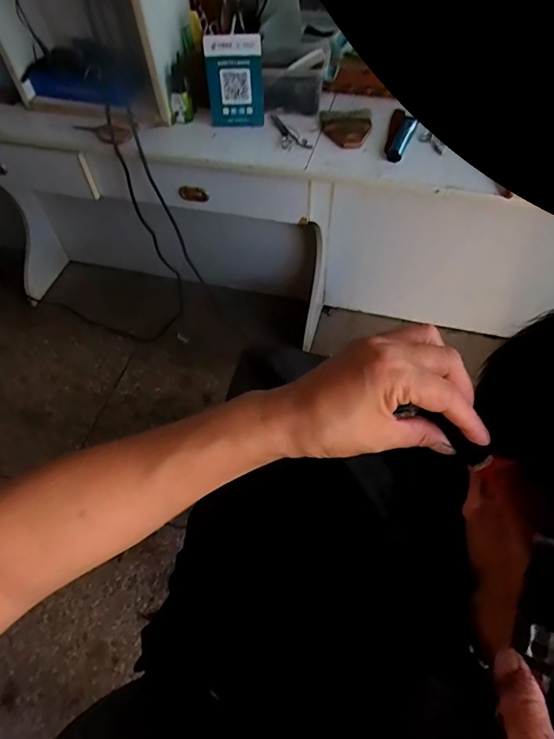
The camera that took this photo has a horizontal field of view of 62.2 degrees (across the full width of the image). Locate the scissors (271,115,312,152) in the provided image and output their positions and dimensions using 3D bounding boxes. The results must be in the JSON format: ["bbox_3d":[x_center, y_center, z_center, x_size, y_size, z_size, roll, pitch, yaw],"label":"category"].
[{"bbox_3d":[0.028,-0.530,1.024,0.059,0.006,0.150,-12,55,-7],"label":"scissors"}]

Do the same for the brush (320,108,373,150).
[{"bbox_3d":[0.154,-0.535,1.016,0.109,0.017,0.151,1,55,3],"label":"brush"}]

